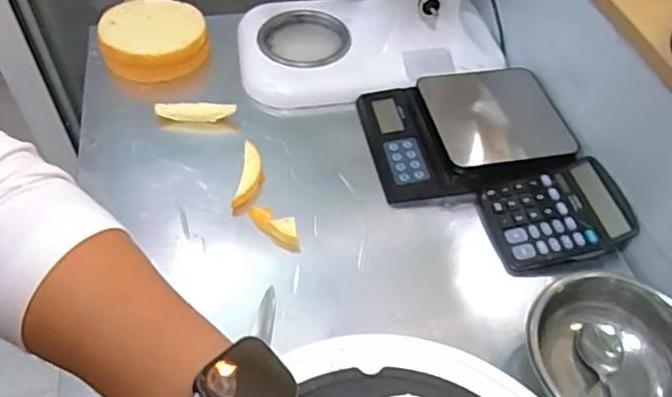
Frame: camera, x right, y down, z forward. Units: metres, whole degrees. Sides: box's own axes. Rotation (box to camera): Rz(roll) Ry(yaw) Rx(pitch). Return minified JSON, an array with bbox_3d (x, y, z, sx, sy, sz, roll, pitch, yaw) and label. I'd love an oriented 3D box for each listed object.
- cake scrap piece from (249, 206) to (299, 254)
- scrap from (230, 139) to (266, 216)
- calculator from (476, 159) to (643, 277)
[{"bbox_3d":[-0.066,0.031,0.643,0.075,0.027,0.026,37,58,25],"label":"cake scrap piece"},{"bbox_3d":[-0.101,-0.022,0.675,0.028,0.026,0.092,6,50,2],"label":"scrap"},{"bbox_3d":[0.245,0.017,0.645,0.152,0.039,0.120,-10,52,-11],"label":"calculator"}]

